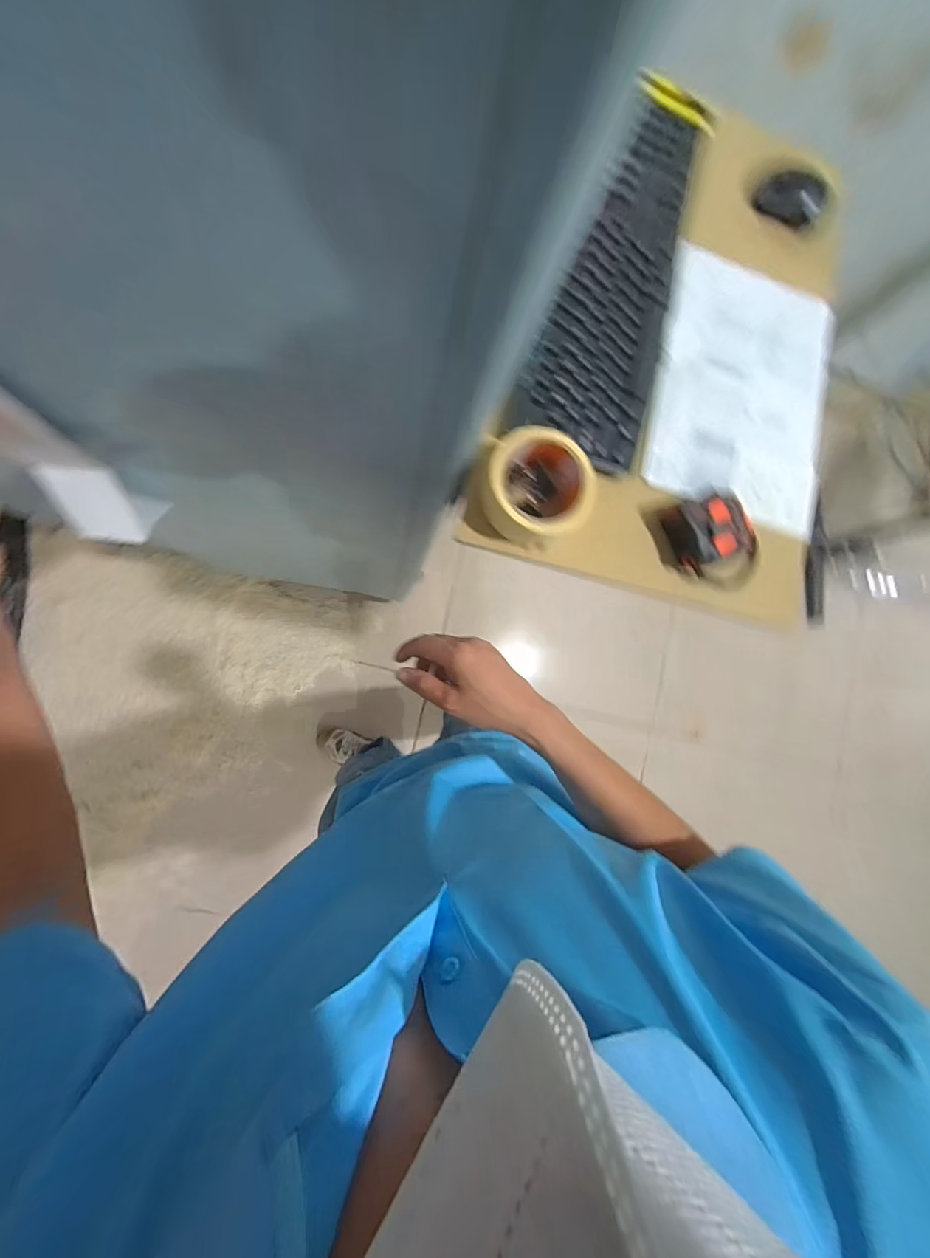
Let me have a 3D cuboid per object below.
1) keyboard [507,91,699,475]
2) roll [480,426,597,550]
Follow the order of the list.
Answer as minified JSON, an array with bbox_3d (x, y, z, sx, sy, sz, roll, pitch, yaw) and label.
[{"bbox_3d":[0.173,-0.363,0.483,0.131,0.018,0.403,23,82,-8],"label":"keyboard"},{"bbox_3d":[0.068,-0.133,0.435,0.101,0.050,0.102,1,86,-10],"label":"roll"}]

